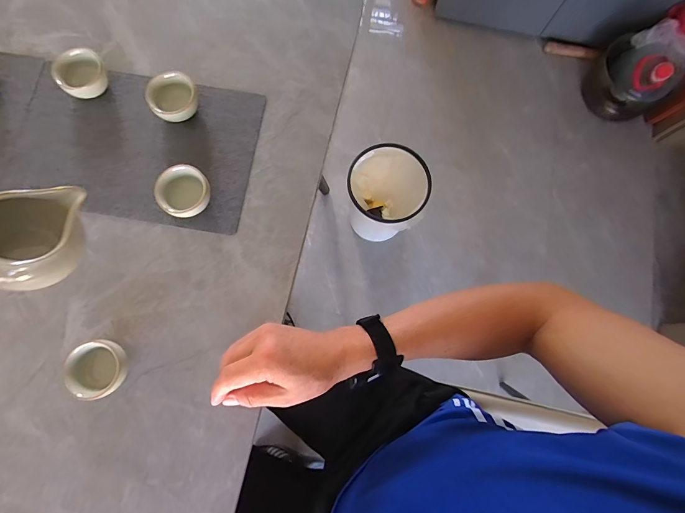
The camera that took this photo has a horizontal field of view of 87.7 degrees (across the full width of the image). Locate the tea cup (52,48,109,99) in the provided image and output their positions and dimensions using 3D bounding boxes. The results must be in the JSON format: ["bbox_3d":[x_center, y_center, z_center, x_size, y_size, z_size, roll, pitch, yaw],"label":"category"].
[{"bbox_3d":[-0.330,-0.230,0.455,0.045,0.038,0.057,32,79,6],"label":"tea cup"}]

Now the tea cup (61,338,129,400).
[{"bbox_3d":[-0.265,0.123,0.391,0.057,0.035,0.058,0,78,-1],"label":"tea cup"}]

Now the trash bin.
[{"bbox_3d":[0.126,-0.174,1.101,0.215,0.287,0.215,0,78,-1],"label":"trash bin"}]

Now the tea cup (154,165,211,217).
[{"bbox_3d":[-0.188,-0.074,0.429,0.059,0.040,0.056,0,78,-1],"label":"tea cup"}]

